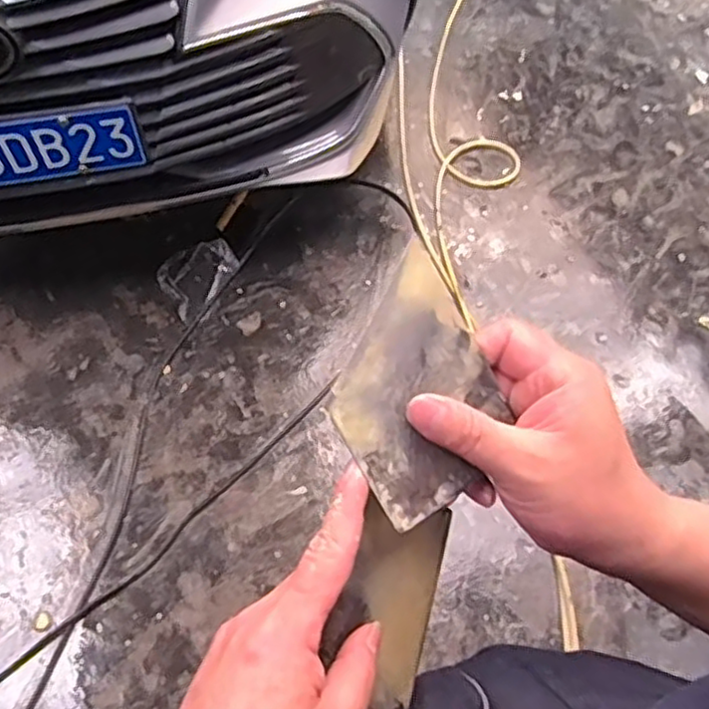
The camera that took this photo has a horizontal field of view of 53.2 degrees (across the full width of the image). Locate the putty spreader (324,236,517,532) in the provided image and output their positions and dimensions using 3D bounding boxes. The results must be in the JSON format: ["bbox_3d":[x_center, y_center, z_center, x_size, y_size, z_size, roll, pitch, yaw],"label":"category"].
[{"bbox_3d":[0.026,0.016,0.311,0.073,0.005,0.101,-31,99,-12],"label":"putty spreader"}]

